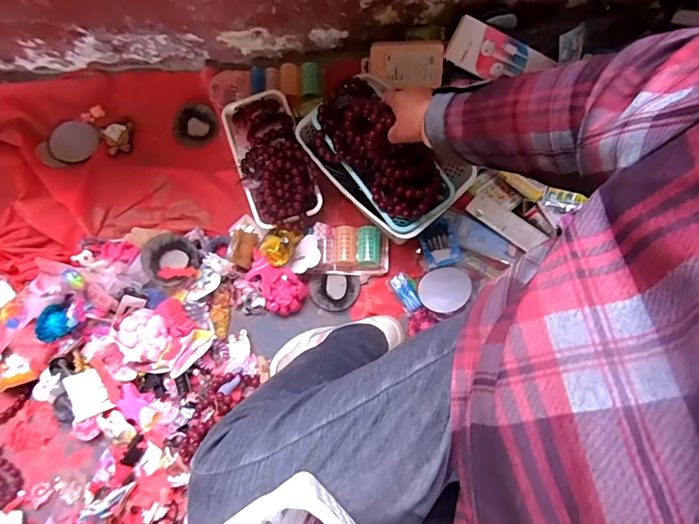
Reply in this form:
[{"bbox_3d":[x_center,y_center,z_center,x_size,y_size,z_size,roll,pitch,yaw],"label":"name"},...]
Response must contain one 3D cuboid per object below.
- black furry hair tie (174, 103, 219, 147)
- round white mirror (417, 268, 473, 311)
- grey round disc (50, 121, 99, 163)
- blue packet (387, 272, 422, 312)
[{"bbox_3d":[-0.321,-0.285,0.879,0.088,0.026,0.089,14,90,-5],"label":"black furry hair tie"},{"bbox_3d":[0.171,0.048,0.751,0.084,0.008,0.093,23,60,17],"label":"round white mirror"},{"bbox_3d":[-0.568,-0.250,0.862,0.104,0.008,0.088,20,79,5],"label":"grey round disc"},{"bbox_3d":[0.106,0.055,0.773,0.039,0.009,0.071,-36,80,-6],"label":"blue packet"}]

